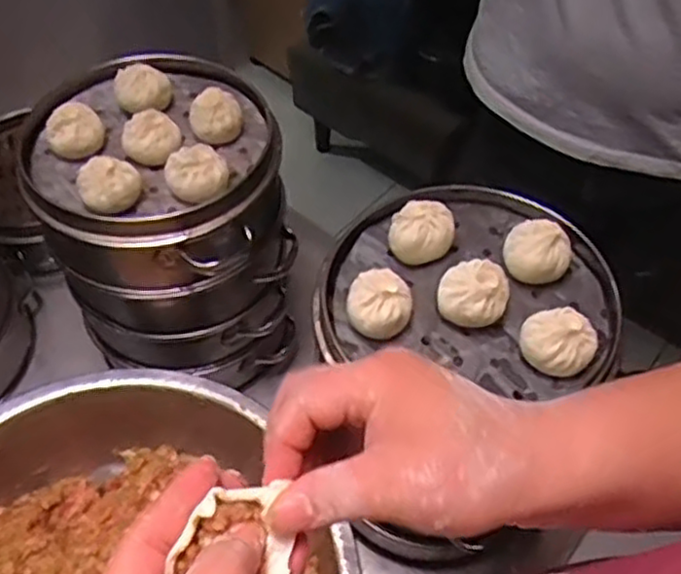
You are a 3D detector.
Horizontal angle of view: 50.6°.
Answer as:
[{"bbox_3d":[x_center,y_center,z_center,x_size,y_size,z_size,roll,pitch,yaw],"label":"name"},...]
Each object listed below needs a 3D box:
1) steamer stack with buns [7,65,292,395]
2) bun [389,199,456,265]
[{"bbox_3d":[-0.142,-0.046,0.623,0.181,0.246,0.183,-12,54,-10],"label":"steamer stack with buns"},{"bbox_3d":[0.054,-0.037,0.479,0.041,0.023,0.036,9,54,5],"label":"bun"}]

